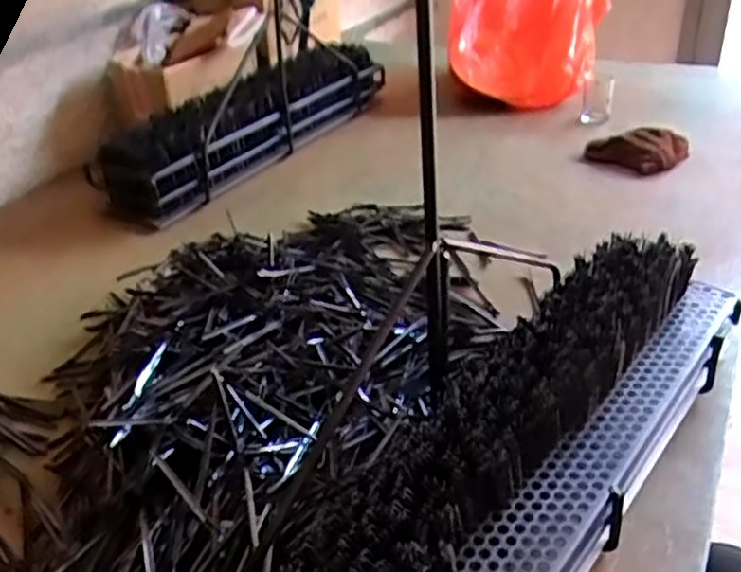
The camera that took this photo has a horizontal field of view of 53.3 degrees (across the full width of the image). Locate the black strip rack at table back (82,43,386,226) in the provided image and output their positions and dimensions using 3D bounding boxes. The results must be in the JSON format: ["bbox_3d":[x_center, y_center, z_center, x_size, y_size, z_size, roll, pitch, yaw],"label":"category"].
[{"bbox_3d":[-0.181,-0.263,1.183,0.155,0.134,0.546,23,41,35],"label":"black strip rack at table back"}]

